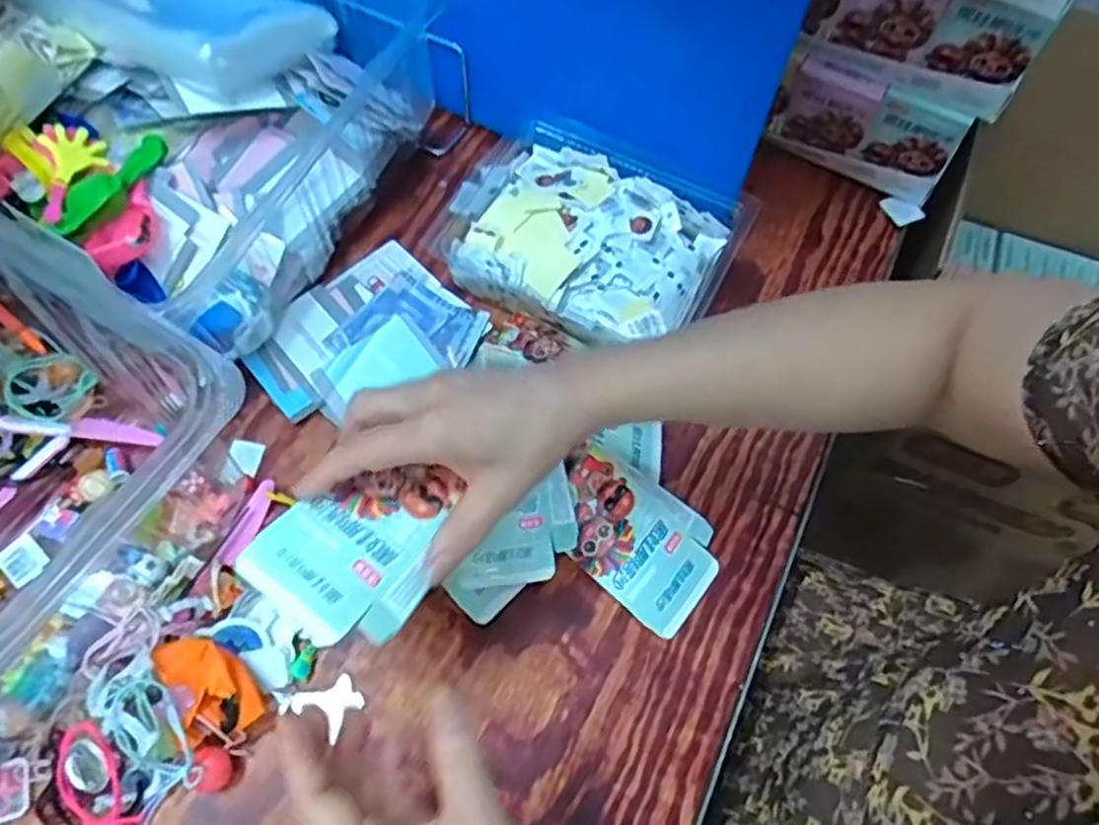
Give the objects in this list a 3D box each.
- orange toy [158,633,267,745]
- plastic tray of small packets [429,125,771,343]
[{"bbox_3d":[-0.204,0.162,0.447,0.041,0.022,0.065,-31,70,-15],"label":"orange toy"},{"bbox_3d":[0.019,-0.141,0.592,0.239,0.046,0.158,28,67,11],"label":"plastic tray of small packets"}]

